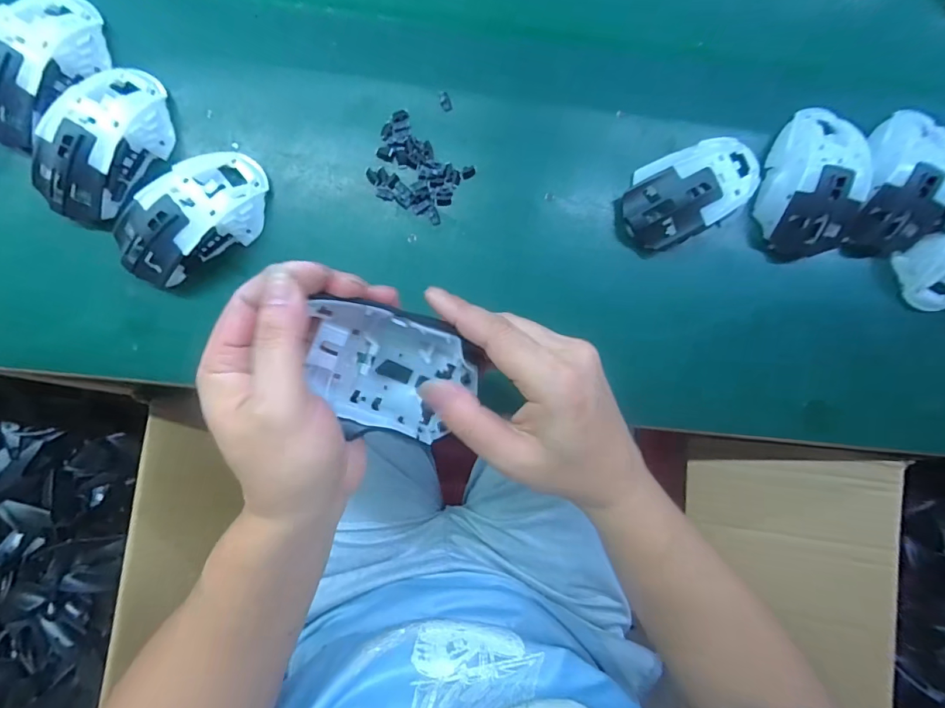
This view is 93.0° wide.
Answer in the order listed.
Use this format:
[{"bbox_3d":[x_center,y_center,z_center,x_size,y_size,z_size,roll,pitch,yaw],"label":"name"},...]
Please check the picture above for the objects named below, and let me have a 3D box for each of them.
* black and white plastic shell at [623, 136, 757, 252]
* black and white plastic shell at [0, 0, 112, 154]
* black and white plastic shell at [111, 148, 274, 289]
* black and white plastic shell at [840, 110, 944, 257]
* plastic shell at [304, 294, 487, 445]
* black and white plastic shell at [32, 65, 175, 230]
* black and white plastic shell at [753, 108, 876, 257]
[{"bbox_3d":[0.175,-0.130,0.352,0.119,0.039,0.067,-23,90,-4],"label":"black and white plastic shell"},{"bbox_3d":[-0.307,-0.203,0.316,0.058,0.039,0.113,32,87,-2],"label":"black and white plastic shell"},{"bbox_3d":[-0.202,-0.100,0.325,0.114,0.031,0.059,-41,91,-3],"label":"black and white plastic shell"},{"bbox_3d":[0.352,-0.145,0.370,0.068,0.040,0.127,16,88,-3],"label":"black and white plastic shell"},{"bbox_3d":[-0.042,0.012,0.252,0.091,0.047,0.069,8,89,-5],"label":"plastic shell"},{"bbox_3d":[-0.264,-0.152,0.319,0.061,0.033,0.115,26,88,-3],"label":"black and white plastic shell"},{"bbox_3d":[0.271,-0.140,0.359,0.069,0.039,0.121,7,89,-3],"label":"black and white plastic shell"}]

